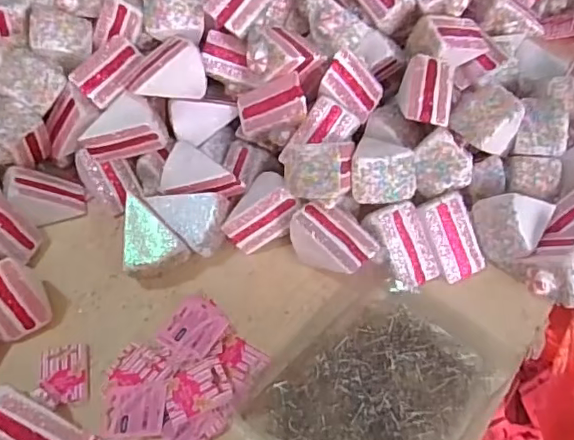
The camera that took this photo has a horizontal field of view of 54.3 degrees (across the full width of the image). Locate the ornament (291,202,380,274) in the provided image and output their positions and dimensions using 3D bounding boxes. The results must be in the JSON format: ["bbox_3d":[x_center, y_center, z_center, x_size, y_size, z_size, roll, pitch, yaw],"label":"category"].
[{"bbox_3d":[0.050,0.022,0.602,0.091,0.048,0.056,28,56,25],"label":"ornament"}]

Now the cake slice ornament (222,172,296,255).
[{"bbox_3d":[-0.030,-0.015,0.652,0.093,0.056,0.072,-42,25,19],"label":"cake slice ornament"}]

